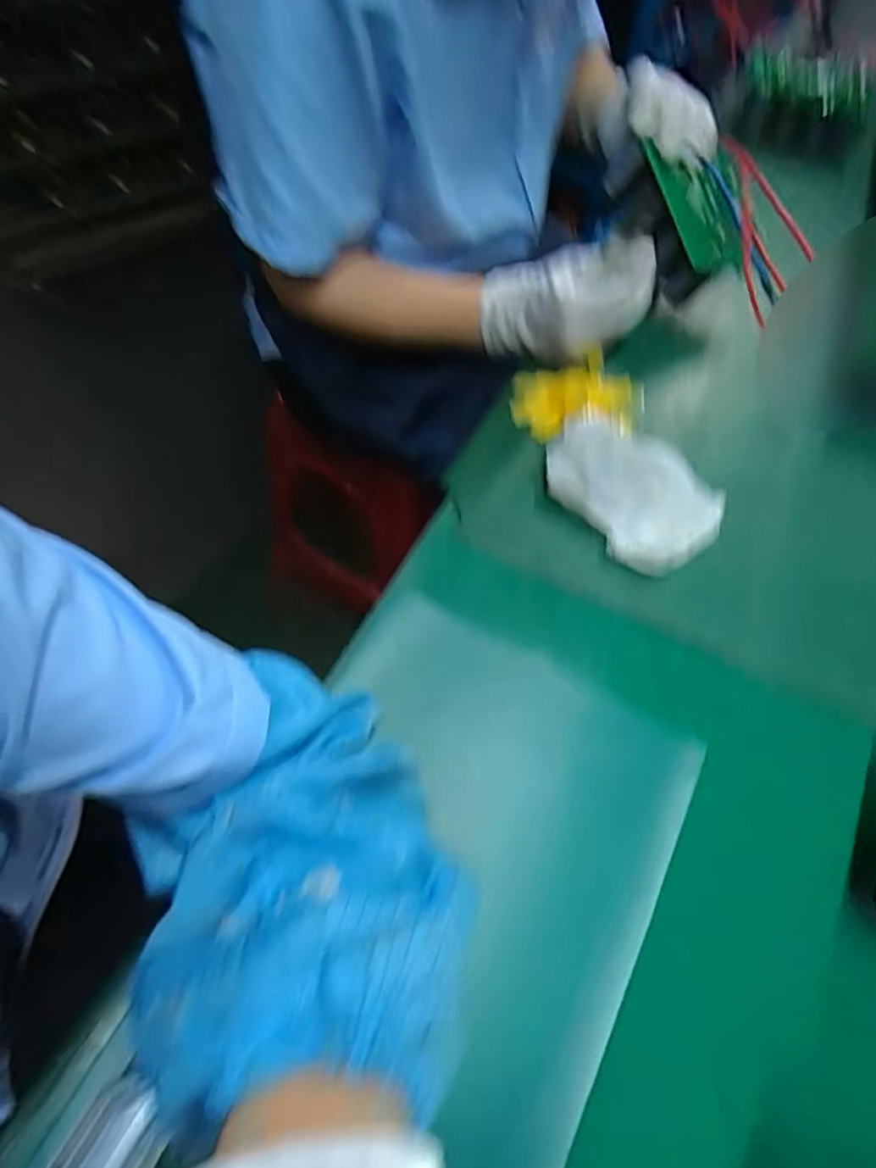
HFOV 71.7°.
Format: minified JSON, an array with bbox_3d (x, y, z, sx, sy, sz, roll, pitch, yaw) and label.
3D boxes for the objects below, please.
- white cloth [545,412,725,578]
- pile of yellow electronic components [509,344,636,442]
[{"bbox_3d":[0.150,-0.076,0.464,0.098,0.024,0.131,-35,69,-20],"label":"white cloth"},{"bbox_3d":[0.118,-0.160,0.525,0.111,0.055,0.055,-11,63,-10],"label":"pile of yellow electronic components"}]

